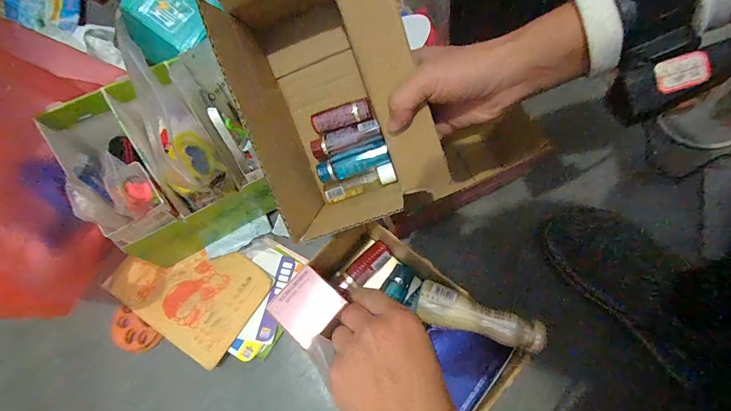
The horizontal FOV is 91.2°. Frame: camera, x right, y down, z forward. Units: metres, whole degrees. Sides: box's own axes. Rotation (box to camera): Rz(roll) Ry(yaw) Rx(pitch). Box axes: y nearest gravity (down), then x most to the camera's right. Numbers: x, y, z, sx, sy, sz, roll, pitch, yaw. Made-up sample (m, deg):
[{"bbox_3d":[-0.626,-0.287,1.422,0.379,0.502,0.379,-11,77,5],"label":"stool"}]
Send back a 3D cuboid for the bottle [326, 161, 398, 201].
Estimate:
[{"bbox_3d":[-0.005,-0.022,0.366,0.073,0.019,0.017,-19,71,9],"label":"bottle"}]

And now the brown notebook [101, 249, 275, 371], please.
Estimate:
[{"bbox_3d":[-0.230,0.101,0.464,0.186,0.008,0.128,30,75,12],"label":"brown notebook"}]

